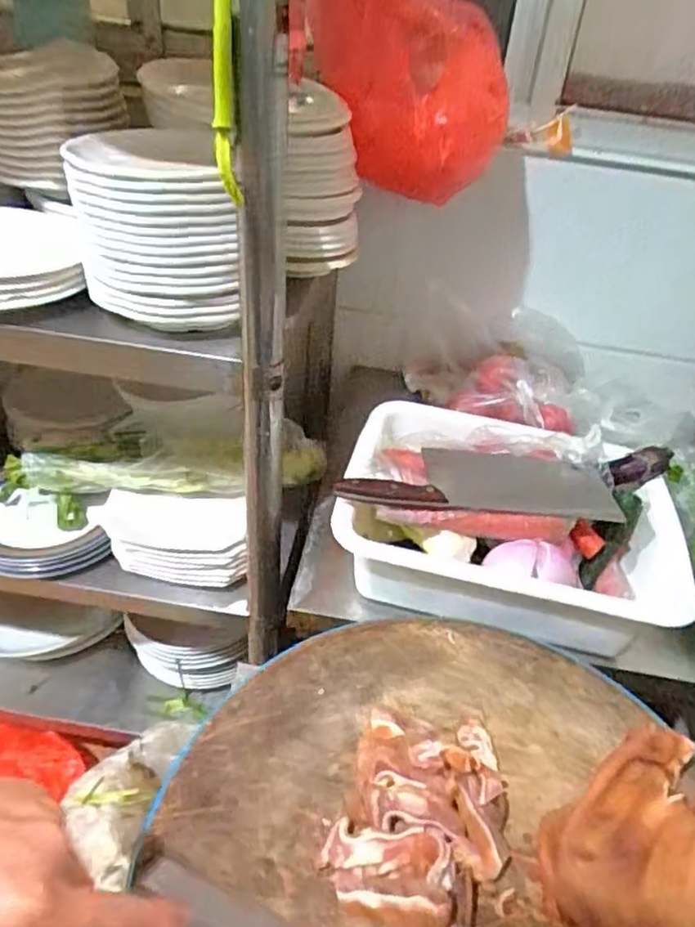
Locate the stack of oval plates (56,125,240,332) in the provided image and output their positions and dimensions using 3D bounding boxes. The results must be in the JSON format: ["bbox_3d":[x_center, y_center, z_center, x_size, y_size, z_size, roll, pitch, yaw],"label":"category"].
[{"bbox_3d":[-0.191,-0.248,0.684,0.194,0.153,0.144,11,38,6],"label":"stack of oval plates"}]

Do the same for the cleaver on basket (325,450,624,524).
[{"bbox_3d":[0.153,0.019,0.751,0.340,0.041,0.108,0,39,-8],"label":"cleaver on basket"}]

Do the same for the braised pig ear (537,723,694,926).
[{"bbox_3d":[0.203,0.254,0.402,0.158,0.057,0.133,-21,46,-31],"label":"braised pig ear"}]

